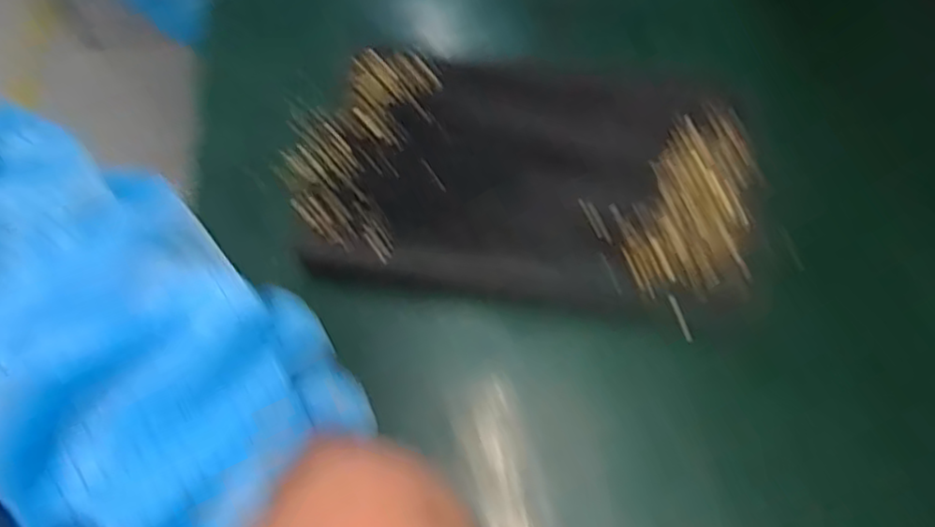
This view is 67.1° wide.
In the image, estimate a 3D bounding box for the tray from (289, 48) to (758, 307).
[{"bbox_3d":[0.035,-0.055,0.398,0.248,0.028,0.155,7,62,6],"label":"tray"}]

